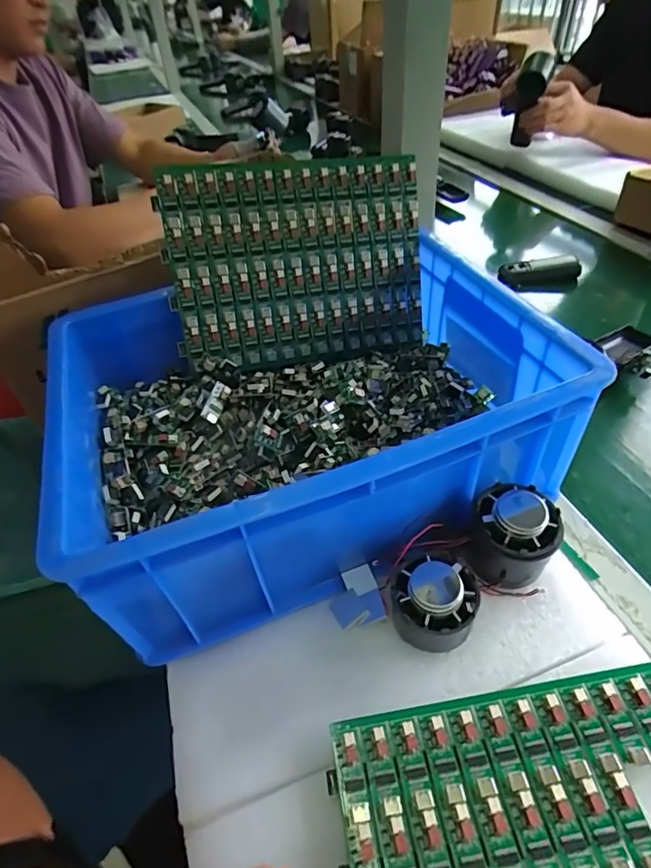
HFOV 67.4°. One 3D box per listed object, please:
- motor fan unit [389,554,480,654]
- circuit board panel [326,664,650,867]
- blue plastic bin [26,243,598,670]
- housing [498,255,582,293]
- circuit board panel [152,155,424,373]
[{"bbox_3d":[0.066,0.104,0.302,0.053,0.045,0.050,16,48,20],"label":"motor fan unit"},{"bbox_3d":[0.115,0.174,0.246,0.217,0.015,0.081,-9,45,-4],"label":"circuit board panel"},{"bbox_3d":[-0.015,-0.025,0.375,0.330,0.138,0.256,-16,46,-11],"label":"blue plastic bin"},{"bbox_3d":[0.309,-0.231,0.707,0.110,0.045,0.025,1,45,6],"label":"housing"},{"bbox_3d":[-0.020,-0.144,0.427,0.218,0.164,0.012,-11,18,-13],"label":"circuit board panel"}]

